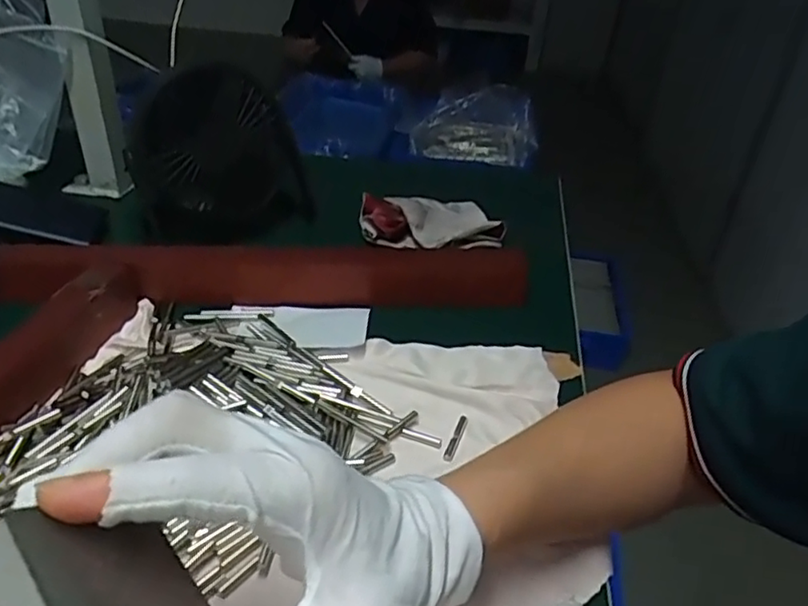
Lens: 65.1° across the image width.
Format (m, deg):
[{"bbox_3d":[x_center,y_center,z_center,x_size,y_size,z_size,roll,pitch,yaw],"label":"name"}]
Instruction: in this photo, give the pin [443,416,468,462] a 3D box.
[{"bbox_3d":[0.031,0.080,0.377,0.006,0.005,0.033,16,36,16],"label":"pin"}]

